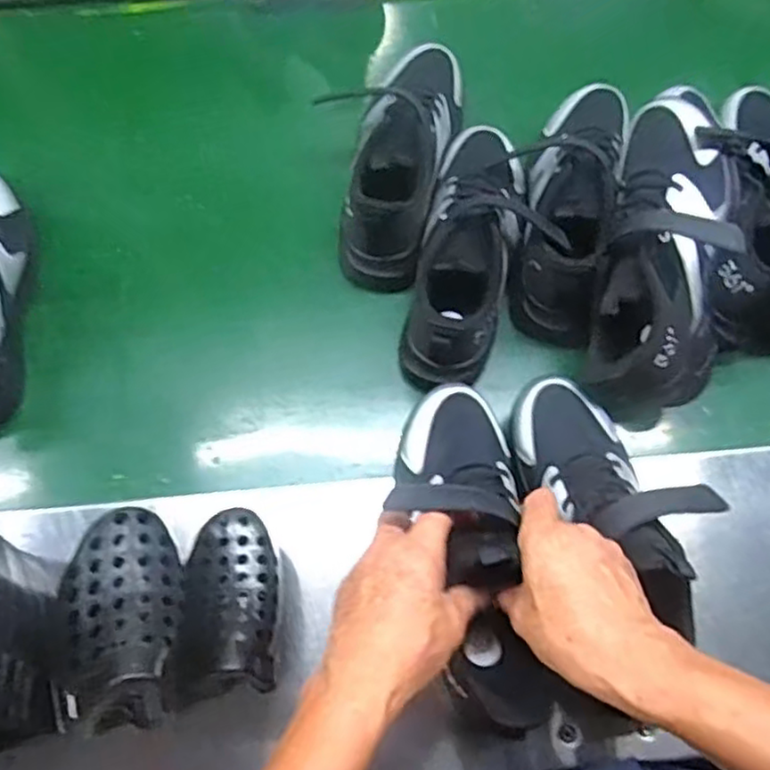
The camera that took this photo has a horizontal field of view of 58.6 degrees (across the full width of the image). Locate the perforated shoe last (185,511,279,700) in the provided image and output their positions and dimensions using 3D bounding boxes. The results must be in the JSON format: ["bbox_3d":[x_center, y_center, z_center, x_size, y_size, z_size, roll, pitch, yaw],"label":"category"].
[{"bbox_3d":[-0.106,0.146,0.473,0.062,0.049,0.121,-8,73,-3],"label":"perforated shoe last"}]

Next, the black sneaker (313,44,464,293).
[{"bbox_3d":[0.018,-0.227,0.662,0.082,0.107,0.247,16,74,5],"label":"black sneaker"}]

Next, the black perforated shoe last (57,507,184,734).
[{"bbox_3d":[-0.163,0.137,0.414,0.077,0.062,0.125,-20,74,-6],"label":"black perforated shoe last"}]

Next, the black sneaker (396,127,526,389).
[{"bbox_3d":[0.076,-0.125,0.627,0.083,0.103,0.255,13,73,4],"label":"black sneaker"}]

